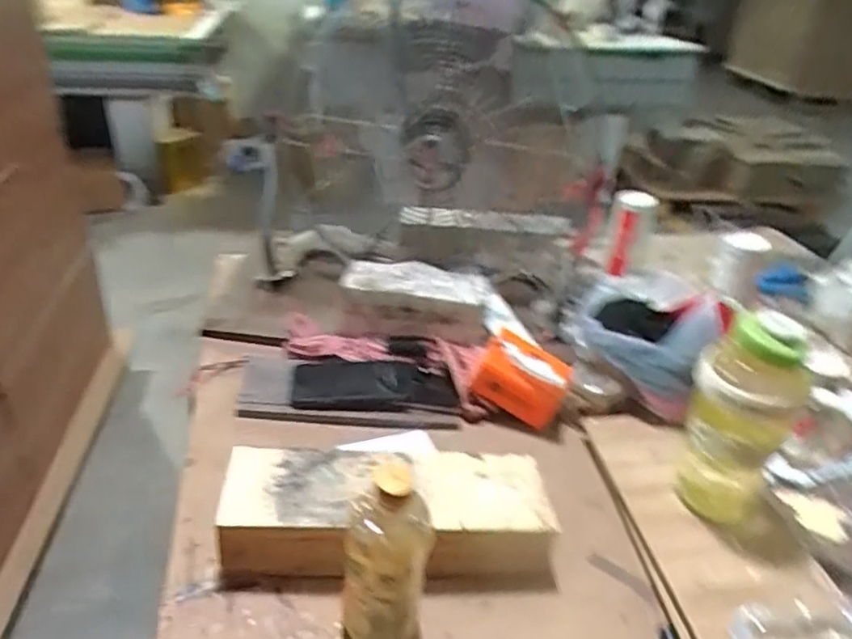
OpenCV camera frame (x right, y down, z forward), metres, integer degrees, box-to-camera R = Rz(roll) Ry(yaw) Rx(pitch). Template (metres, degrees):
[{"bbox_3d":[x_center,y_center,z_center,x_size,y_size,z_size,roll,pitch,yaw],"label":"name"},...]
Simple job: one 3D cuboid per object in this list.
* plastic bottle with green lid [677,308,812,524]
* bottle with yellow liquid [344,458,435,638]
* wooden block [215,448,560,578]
[{"bbox_3d":[0.338,0.105,0.703,0.099,0.254,0.080,22,37,24],"label":"plastic bottle with green lid"},{"bbox_3d":[-0.035,0.217,0.560,0.070,0.191,0.054,12,34,10],"label":"bottle with yellow liquid"},{"bbox_3d":[-0.039,0.199,0.680,0.336,0.072,0.118,1,33,-7],"label":"wooden block"}]

